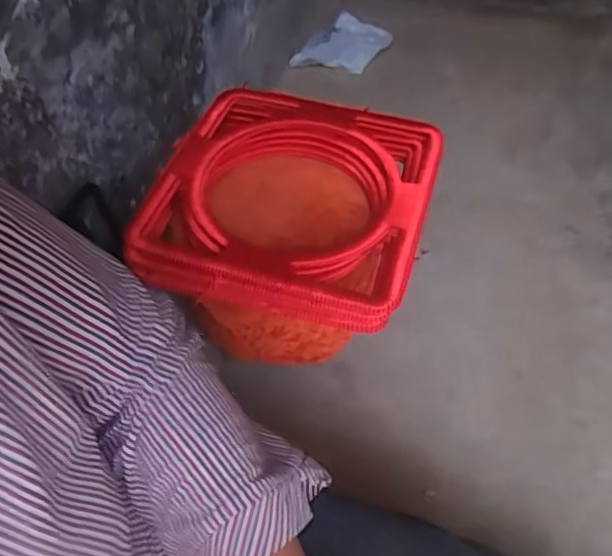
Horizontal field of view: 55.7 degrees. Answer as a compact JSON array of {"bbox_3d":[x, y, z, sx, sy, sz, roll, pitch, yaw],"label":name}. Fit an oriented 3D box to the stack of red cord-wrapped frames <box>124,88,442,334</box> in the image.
[{"bbox_3d":[-0.016,-0.107,0.760,0.339,0.077,0.329,12,51,13],"label":"stack of red cord-wrapped frames"}]

